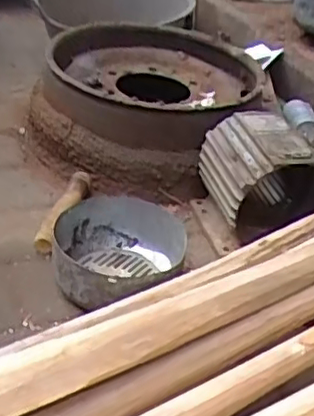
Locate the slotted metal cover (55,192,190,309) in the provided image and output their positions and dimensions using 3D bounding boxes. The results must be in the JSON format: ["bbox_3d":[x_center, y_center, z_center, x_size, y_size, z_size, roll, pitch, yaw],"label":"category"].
[{"bbox_3d":[-0.055,0.067,0.847,0.174,0.075,0.184,9,34,4],"label":"slotted metal cover"}]

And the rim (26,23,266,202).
[{"bbox_3d":[-0.025,-0.198,1.176,0.399,0.148,0.438,10,34,5],"label":"rim"}]

